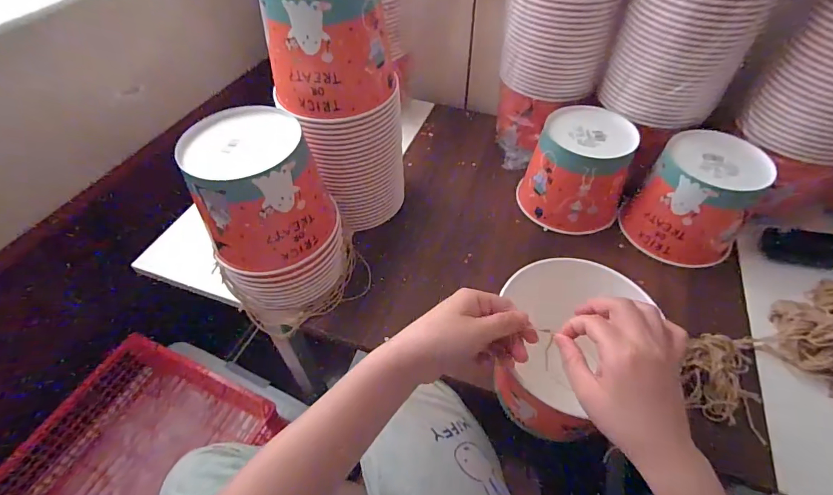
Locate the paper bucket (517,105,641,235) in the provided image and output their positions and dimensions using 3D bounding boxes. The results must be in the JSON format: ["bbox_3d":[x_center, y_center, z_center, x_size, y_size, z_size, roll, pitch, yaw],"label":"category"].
[{"bbox_3d":[0.248,-0.121,0.631,0.148,0.128,0.149,-1,50,1],"label":"paper bucket"}]

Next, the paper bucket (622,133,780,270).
[{"bbox_3d":[0.395,-0.066,0.580,0.137,0.130,0.144,-37,59,-26],"label":"paper bucket"}]

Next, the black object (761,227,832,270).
[{"bbox_3d":[0.569,0.003,0.598,0.104,0.029,0.054,11,51,10],"label":"black object"}]

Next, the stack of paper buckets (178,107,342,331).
[{"bbox_3d":[-0.179,-0.030,0.512,0.134,0.220,0.149,29,57,23],"label":"stack of paper buckets"}]

